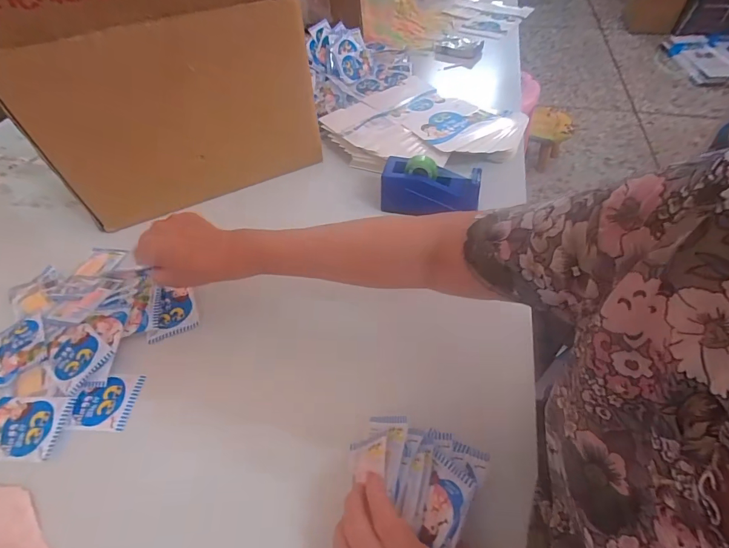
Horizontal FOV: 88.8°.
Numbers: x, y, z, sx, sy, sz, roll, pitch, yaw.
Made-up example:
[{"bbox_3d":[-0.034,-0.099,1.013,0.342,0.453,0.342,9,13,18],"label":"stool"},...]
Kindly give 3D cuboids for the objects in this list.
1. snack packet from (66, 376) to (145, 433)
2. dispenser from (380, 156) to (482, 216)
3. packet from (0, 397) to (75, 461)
[{"bbox_3d":[-0.289,0.143,0.417,0.062,0.013,0.063,-3,51,2],"label":"snack packet"},{"bbox_3d":[0.100,-0.132,0.565,0.144,0.070,0.054,10,53,12],"label":"dispenser"},{"bbox_3d":[-0.370,0.163,0.395,0.098,0.008,0.063,-2,51,2],"label":"packet"}]

